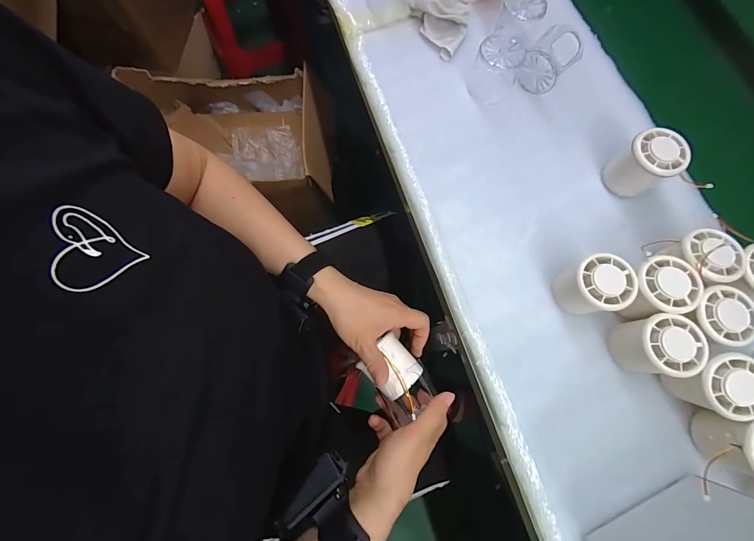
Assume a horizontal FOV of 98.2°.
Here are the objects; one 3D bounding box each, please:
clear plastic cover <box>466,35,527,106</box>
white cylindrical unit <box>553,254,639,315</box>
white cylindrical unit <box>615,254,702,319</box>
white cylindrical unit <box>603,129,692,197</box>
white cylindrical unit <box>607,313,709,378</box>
[{"bbox_3d":[0.148,-0.251,0.411,0.057,0.055,0.059,22,76,5],"label":"clear plastic cover"},{"bbox_3d":[0.215,0.018,0.335,0.064,0.057,0.054,-12,75,-4],"label":"white cylindrical unit"},{"bbox_3d":[0.277,0.021,0.330,0.053,0.052,0.058,0,75,0],"label":"white cylindrical unit"},{"bbox_3d":[0.301,-0.118,0.370,0.050,0.061,0.052,0,75,0],"label":"white cylindrical unit"},{"bbox_3d":[0.270,0.074,0.321,0.052,0.059,0.052,0,75,0],"label":"white cylindrical unit"}]

